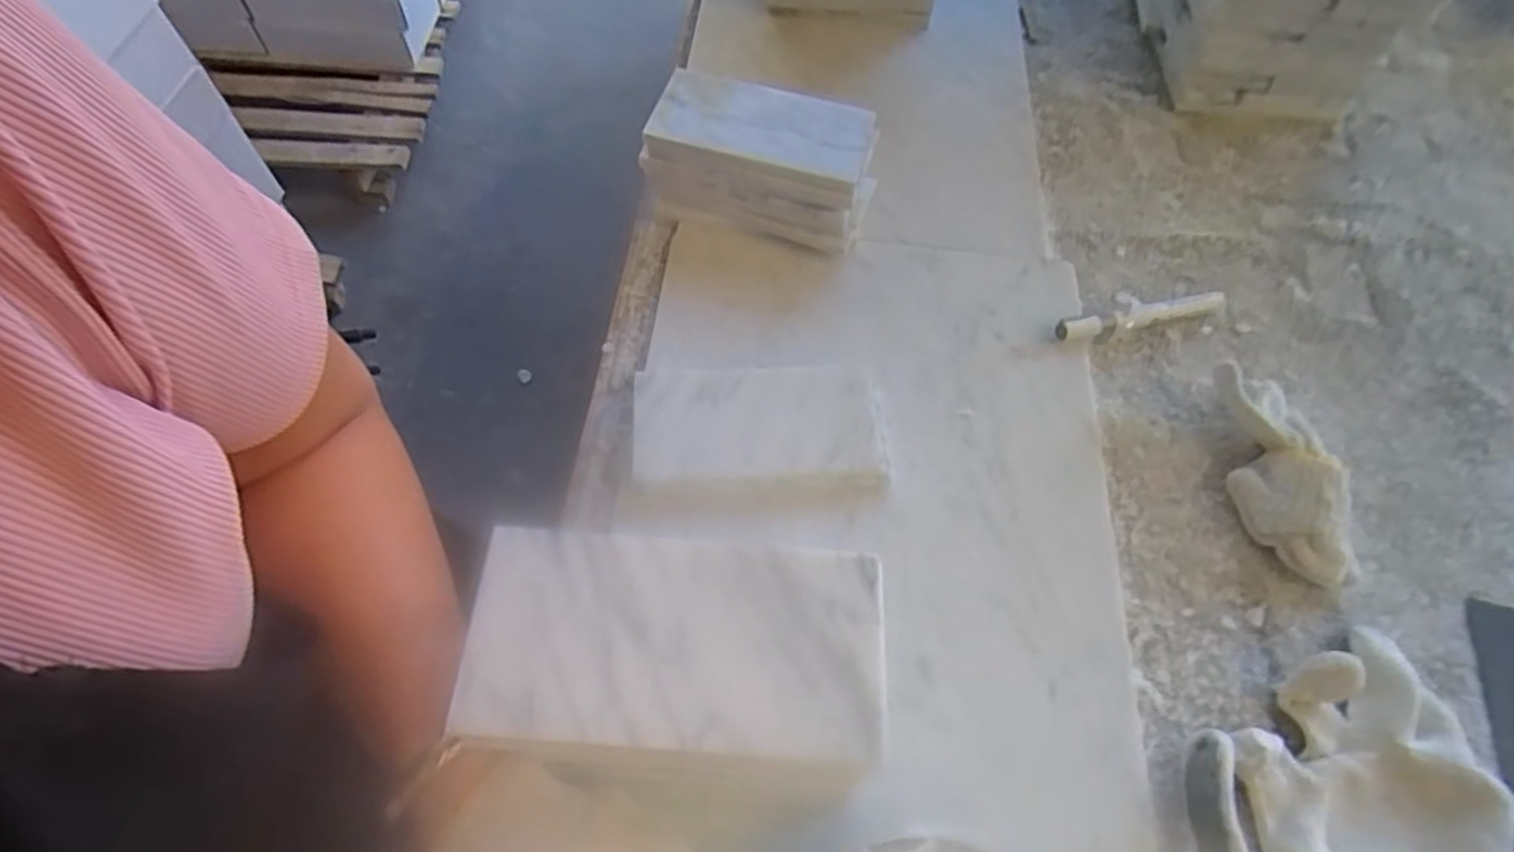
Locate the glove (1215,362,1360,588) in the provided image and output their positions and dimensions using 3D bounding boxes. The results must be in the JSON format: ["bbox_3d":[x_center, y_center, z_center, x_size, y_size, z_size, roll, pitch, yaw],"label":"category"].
[{"bbox_3d":[0.326,0.023,0.462,0.054,0.044,0.144,2,61,-2],"label":"glove"}]

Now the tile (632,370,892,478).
[{"bbox_3d":[0.001,-0.003,0.459,0.153,0.018,0.069,1,61,-2],"label":"tile"}]

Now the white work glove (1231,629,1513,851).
[{"bbox_3d":[0.318,0.192,0.373,0.152,0.030,0.126,-32,67,-19],"label":"white work glove"}]

